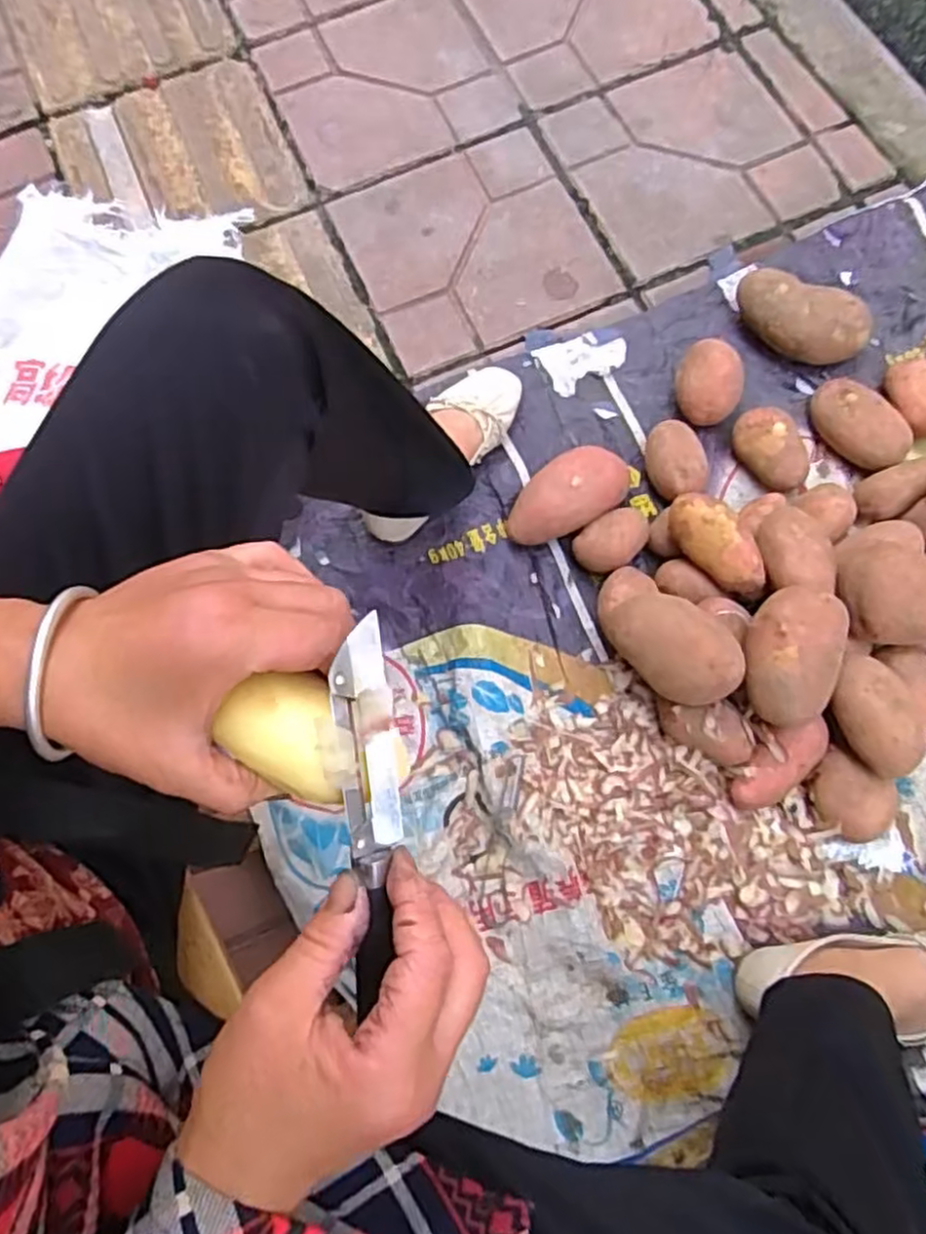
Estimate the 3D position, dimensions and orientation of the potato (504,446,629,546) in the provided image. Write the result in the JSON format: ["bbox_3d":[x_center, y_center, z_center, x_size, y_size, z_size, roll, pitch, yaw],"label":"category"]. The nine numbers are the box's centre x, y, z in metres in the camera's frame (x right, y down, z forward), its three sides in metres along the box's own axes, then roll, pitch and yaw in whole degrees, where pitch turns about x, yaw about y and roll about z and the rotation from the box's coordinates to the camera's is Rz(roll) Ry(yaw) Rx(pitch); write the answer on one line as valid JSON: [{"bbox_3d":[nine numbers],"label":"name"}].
[{"bbox_3d":[0.112,-0.130,0.810,0.142,0.056,0.080,-30,72,-5],"label":"potato"}]

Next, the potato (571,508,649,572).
[{"bbox_3d":[0.158,-0.077,0.791,0.080,0.044,0.054,-31,72,-5],"label":"potato"}]

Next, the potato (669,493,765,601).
[{"bbox_3d":[0.253,-0.070,0.740,0.059,0.052,0.120,-36,73,-7],"label":"potato"}]

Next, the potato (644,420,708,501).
[{"bbox_3d":[0.234,-0.171,0.825,0.065,0.042,0.094,-14,72,1],"label":"potato"}]

